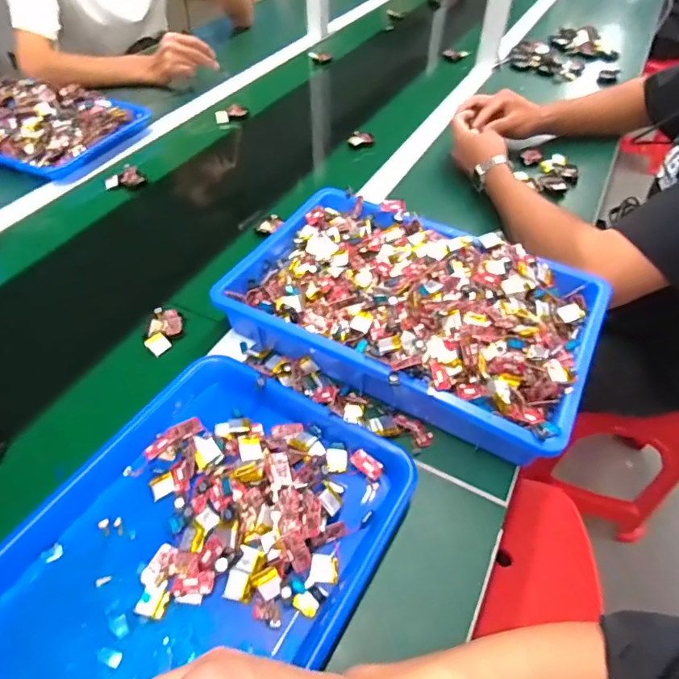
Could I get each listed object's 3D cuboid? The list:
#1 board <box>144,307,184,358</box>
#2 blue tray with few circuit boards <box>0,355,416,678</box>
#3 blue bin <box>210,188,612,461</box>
[{"bbox_3d":[-0.200,-0.009,0.553,0.038,0.020,0.057,1,49,-1],"label":"board"},{"bbox_3d":[-0.120,0.167,0.386,0.258,0.037,0.334,26,53,19],"label":"blue tray with few circuit boards"},{"bbox_3d":[0.077,-0.042,0.537,0.378,0.078,0.242,26,53,19],"label":"blue bin"}]

